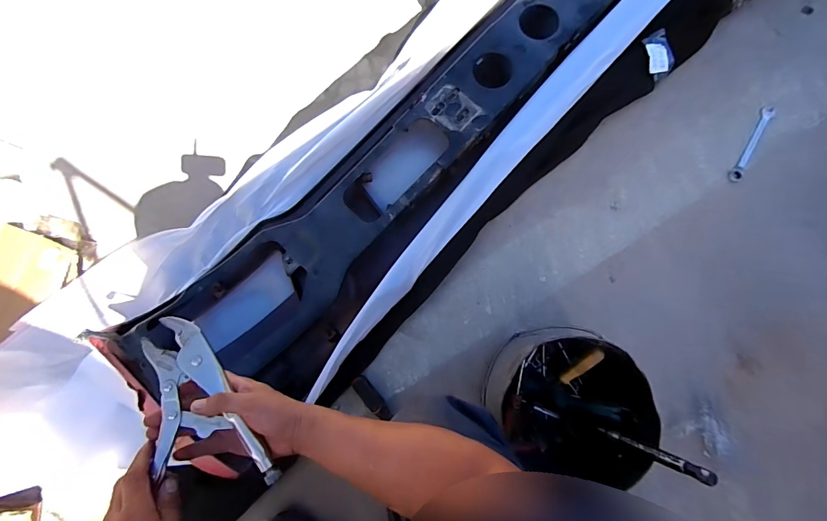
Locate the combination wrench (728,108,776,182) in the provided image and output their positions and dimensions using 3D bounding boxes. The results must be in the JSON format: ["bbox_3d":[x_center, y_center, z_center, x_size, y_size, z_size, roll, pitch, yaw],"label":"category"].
[{"bbox_3d":[0.714,-0.246,0.815,0.027,0.005,0.188,30,85,8],"label":"combination wrench"}]

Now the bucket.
[{"bbox_3d":[0.250,0.231,0.656,0.227,0.207,0.234,-1,81,4],"label":"bucket"}]

